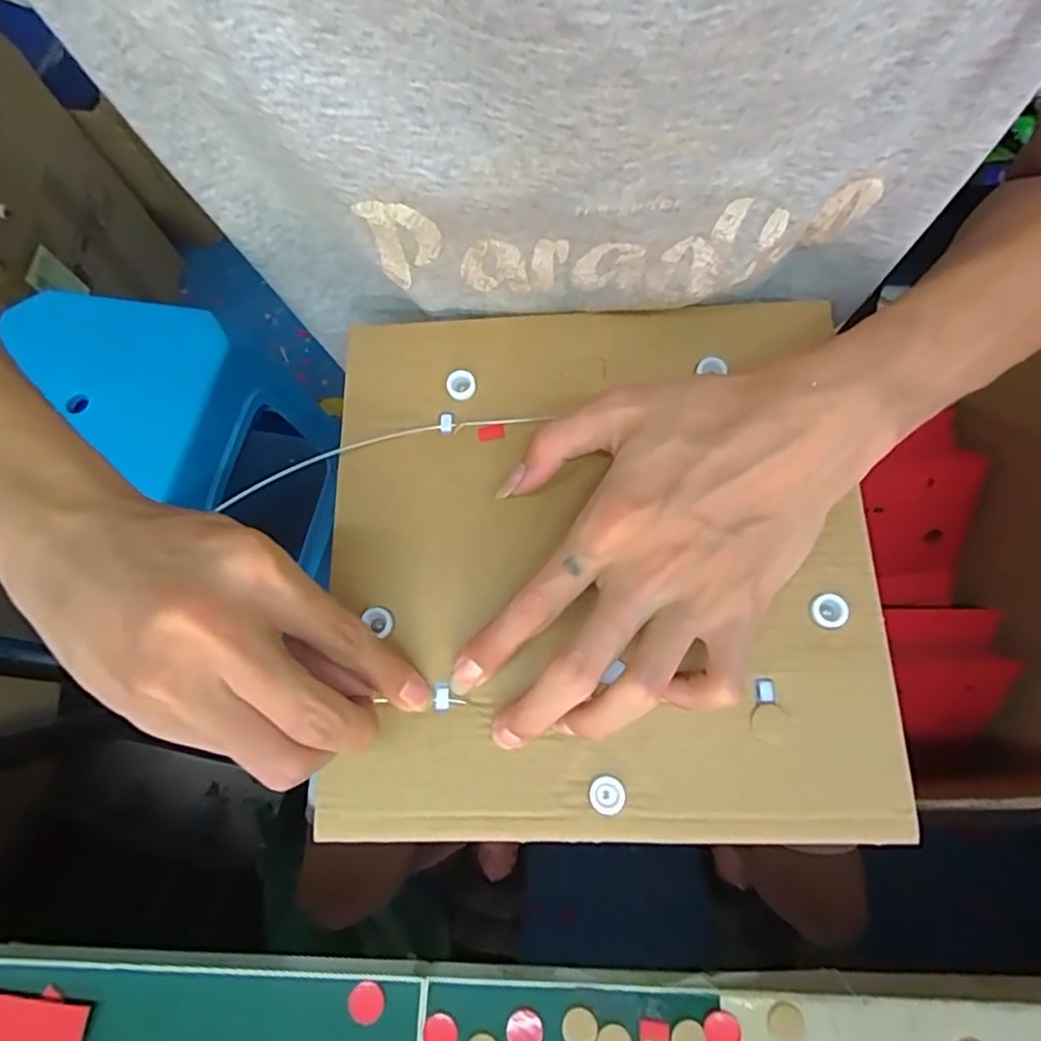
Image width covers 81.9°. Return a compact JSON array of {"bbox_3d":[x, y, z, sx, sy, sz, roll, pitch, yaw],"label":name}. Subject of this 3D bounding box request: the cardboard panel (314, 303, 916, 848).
[{"bbox_3d":[0.029,0.012,0.246,0.213,0.006,0.216,-2,74,3],"label":"cardboard panel"}]

